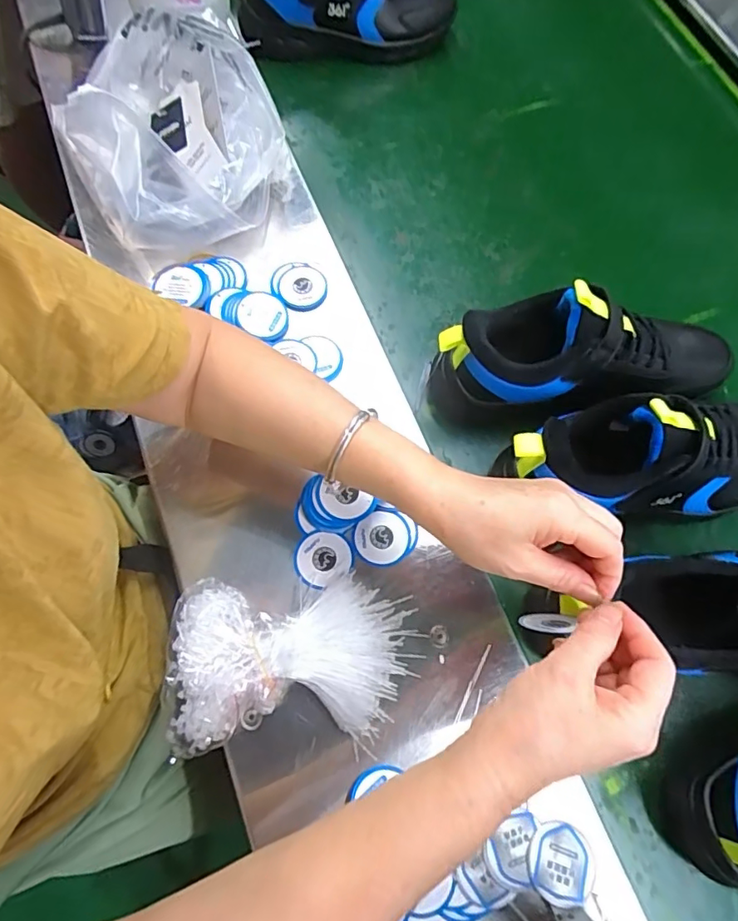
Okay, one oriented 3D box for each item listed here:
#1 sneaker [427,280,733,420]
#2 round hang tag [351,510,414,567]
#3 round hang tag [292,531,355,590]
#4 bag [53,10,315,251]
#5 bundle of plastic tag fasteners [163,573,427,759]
[{"bbox_3d":[0.201,-0.098,0.483,0.283,0.123,0.096,-9,72,-3],"label":"sneaker"},{"bbox_3d":[0.011,0.066,0.450,0.049,0.004,0.046,1,70,-3],"label":"round hang tag"},{"bbox_3d":[-0.038,0.083,0.440,0.048,0.005,0.046,0,74,-1],"label":"round hang tag"},{"bbox_3d":[-0.190,-0.312,0.540,0.193,0.136,0.220,-33,77,-10],"label":"bag"},{"bbox_3d":[-0.056,0.150,0.395,0.174,0.048,0.117,-2,74,-1],"label":"bundle of plastic tag fasteners"}]

